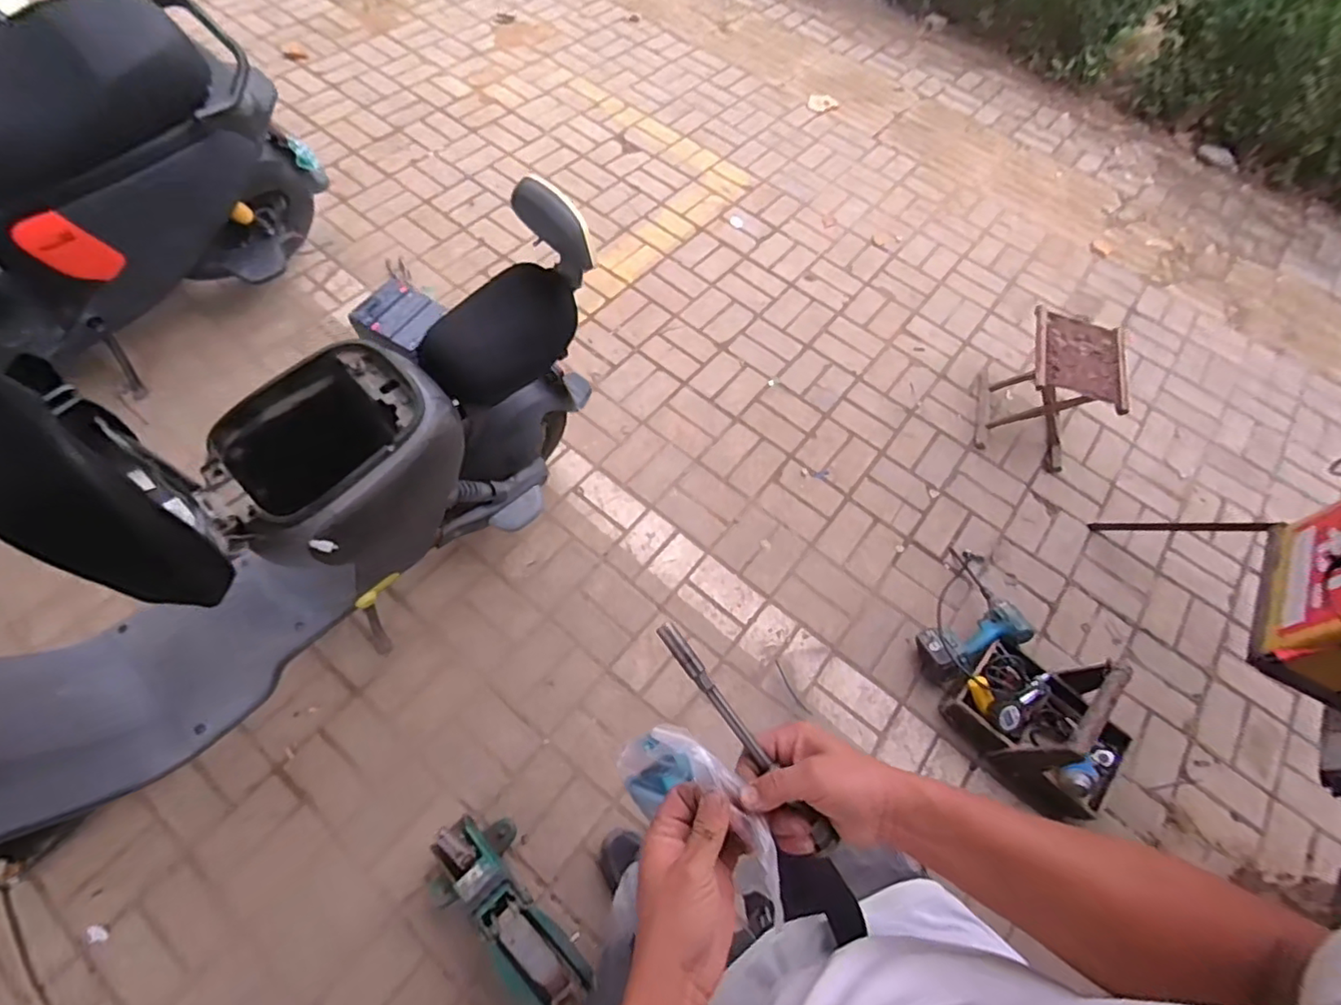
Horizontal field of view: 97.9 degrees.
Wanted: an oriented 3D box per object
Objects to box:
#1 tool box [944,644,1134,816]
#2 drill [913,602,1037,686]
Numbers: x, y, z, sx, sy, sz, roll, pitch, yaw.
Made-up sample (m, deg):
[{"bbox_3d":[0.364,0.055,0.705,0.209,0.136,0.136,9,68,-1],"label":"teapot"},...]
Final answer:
[{"bbox_3d":[0.839,0.476,1.259,0.259,0.265,0.347,-37,73,-23],"label":"tool box"},{"bbox_3d":[0.718,0.331,1.399,0.219,0.136,0.127,-18,67,-13],"label":"drill"}]

